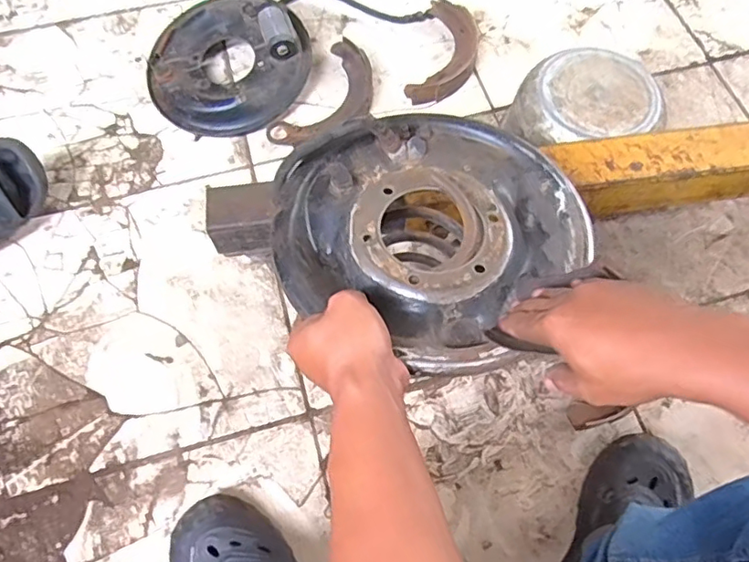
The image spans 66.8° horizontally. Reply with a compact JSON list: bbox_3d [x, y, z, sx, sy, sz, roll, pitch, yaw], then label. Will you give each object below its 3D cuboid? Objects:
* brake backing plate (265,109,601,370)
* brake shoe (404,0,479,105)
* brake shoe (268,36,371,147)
[{"bbox_3d":[0.044,-0.056,0.494,0.247,0.049,0.248,0,68,0],"label":"brake backing plate"},{"bbox_3d":[0.124,-0.388,0.975,0.098,0.035,0.217,14,68,5],"label":"brake shoe"},{"bbox_3d":[-0.069,-0.298,0.940,0.122,0.030,0.226,26,70,10],"label":"brake shoe"}]

